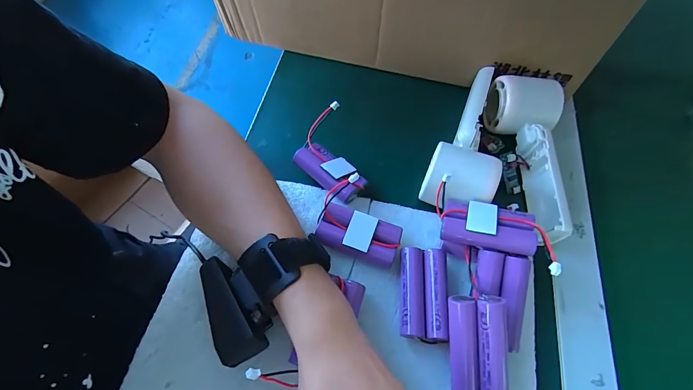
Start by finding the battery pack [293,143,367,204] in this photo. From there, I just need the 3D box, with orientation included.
[{"bbox_3d":[-0.014,-0.022,0.313,0.066,0.018,0.034,41,67,18],"label":"battery pack"}]

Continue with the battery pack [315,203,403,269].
[{"bbox_3d":[0.009,0.034,0.281,0.065,0.023,0.033,16,61,7],"label":"battery pack"}]

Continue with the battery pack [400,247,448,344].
[{"bbox_3d":[0.057,0.076,0.262,0.034,0.023,0.065,4,61,0],"label":"battery pack"}]

